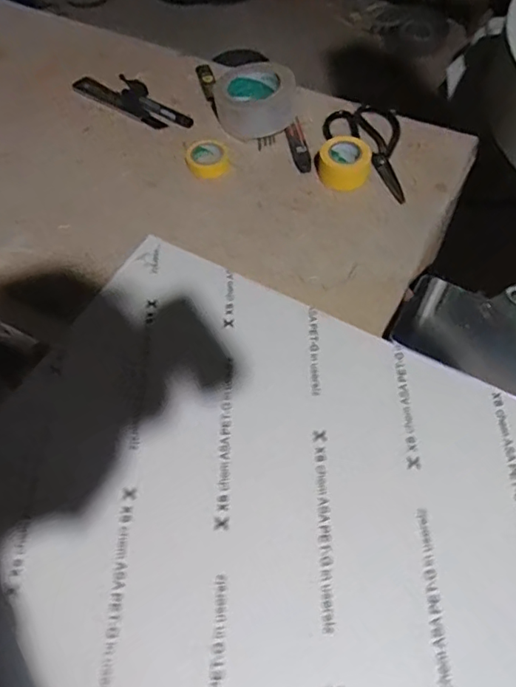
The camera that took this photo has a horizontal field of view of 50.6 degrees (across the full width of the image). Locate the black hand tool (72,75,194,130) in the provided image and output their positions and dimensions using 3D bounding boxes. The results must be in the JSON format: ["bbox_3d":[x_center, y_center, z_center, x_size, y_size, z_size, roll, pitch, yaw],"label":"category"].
[{"bbox_3d":[-0.181,-0.369,0.819,0.206,0.022,0.065,27,63,11],"label":"black hand tool"}]

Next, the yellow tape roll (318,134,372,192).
[{"bbox_3d":[0.115,-0.236,0.711,0.064,0.035,0.063,0,60,1],"label":"yellow tape roll"}]

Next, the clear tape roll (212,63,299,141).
[{"bbox_3d":[-0.002,-0.345,0.777,0.109,0.047,0.113,0,60,1],"label":"clear tape roll"}]

